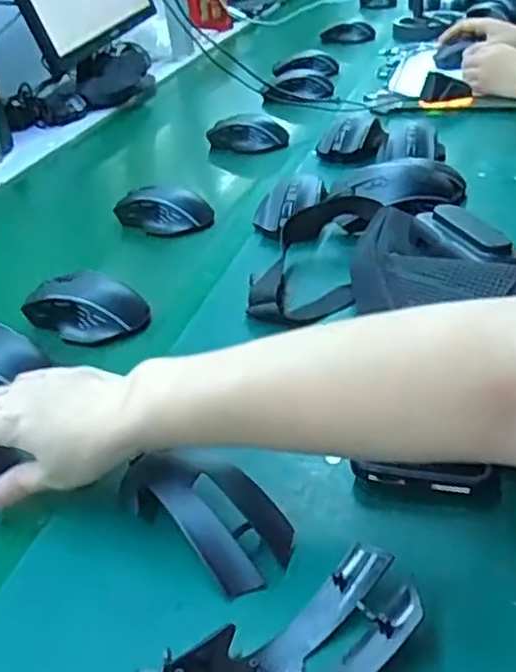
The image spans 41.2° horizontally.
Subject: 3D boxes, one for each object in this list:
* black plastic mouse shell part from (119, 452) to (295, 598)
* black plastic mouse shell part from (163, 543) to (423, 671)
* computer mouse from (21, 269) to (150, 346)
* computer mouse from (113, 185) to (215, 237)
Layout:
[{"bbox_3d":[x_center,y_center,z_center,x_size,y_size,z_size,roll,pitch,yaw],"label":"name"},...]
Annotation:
[{"bbox_3d":[-0.029,0.095,0.386,0.102,0.025,0.051,22,44,37],"label":"black plastic mouse shell part"},{"bbox_3d":[0.017,0.141,0.309,0.112,0.026,0.050,-20,35,-18],"label":"black plastic mouse shell part"},{"bbox_3d":[-0.150,-0.028,0.599,0.100,0.039,0.069,16,40,31],"label":"computer mouse"},{"bbox_3d":[-0.107,-0.139,0.756,0.112,0.039,0.046,11,37,25],"label":"computer mouse"}]

